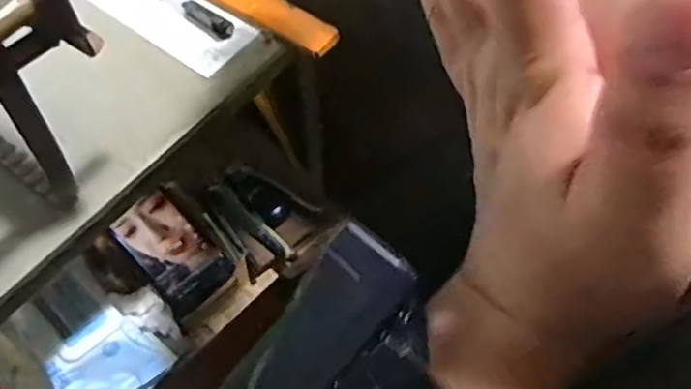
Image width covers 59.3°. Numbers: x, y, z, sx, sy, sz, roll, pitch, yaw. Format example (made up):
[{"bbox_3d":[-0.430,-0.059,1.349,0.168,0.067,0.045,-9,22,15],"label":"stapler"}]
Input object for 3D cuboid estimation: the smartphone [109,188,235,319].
[{"bbox_3d":[-0.179,0.056,0.631,0.075,0.016,0.124,-37,82,-29],"label":"smartphone"}]

